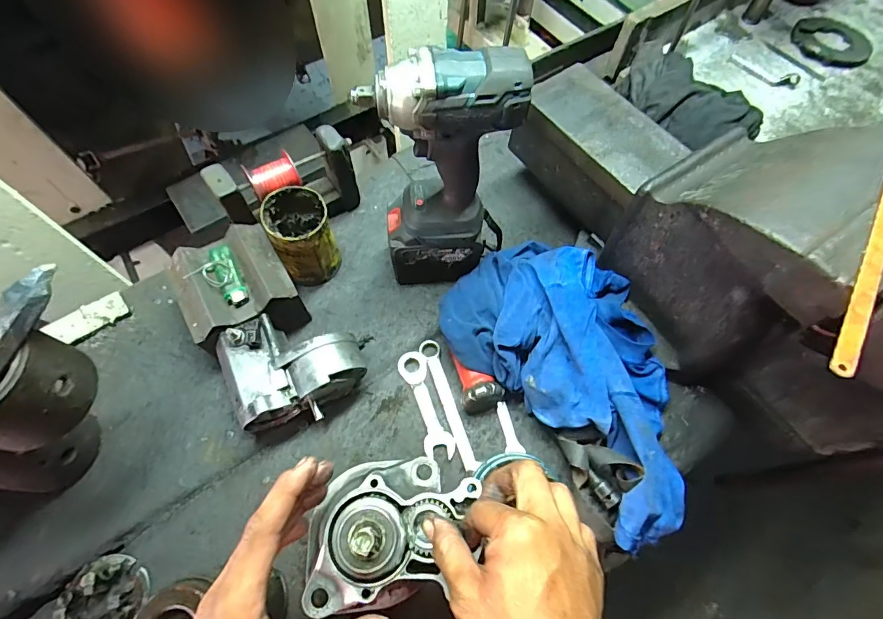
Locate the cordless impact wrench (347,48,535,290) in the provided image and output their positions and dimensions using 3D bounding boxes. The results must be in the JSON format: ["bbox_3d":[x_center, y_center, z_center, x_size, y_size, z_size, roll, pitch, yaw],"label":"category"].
[{"bbox_3d":[0.003,-0.127,0.473,0.150,0.283,0.079,2,65,0],"label":"cordless impact wrench"}]

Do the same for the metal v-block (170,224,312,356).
[{"bbox_3d":[-0.239,-0.015,0.529,0.119,0.090,0.128,-26,69,-13],"label":"metal v-block"}]

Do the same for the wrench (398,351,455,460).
[{"bbox_3d":[-0.019,0.111,0.518,0.035,0.010,0.130,-17,66,-9],"label":"wrench"}]

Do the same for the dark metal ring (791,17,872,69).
[{"bbox_3d":[0.681,-0.471,0.761,0.143,0.018,0.115,-6,65,-4],"label":"dark metal ring"}]

